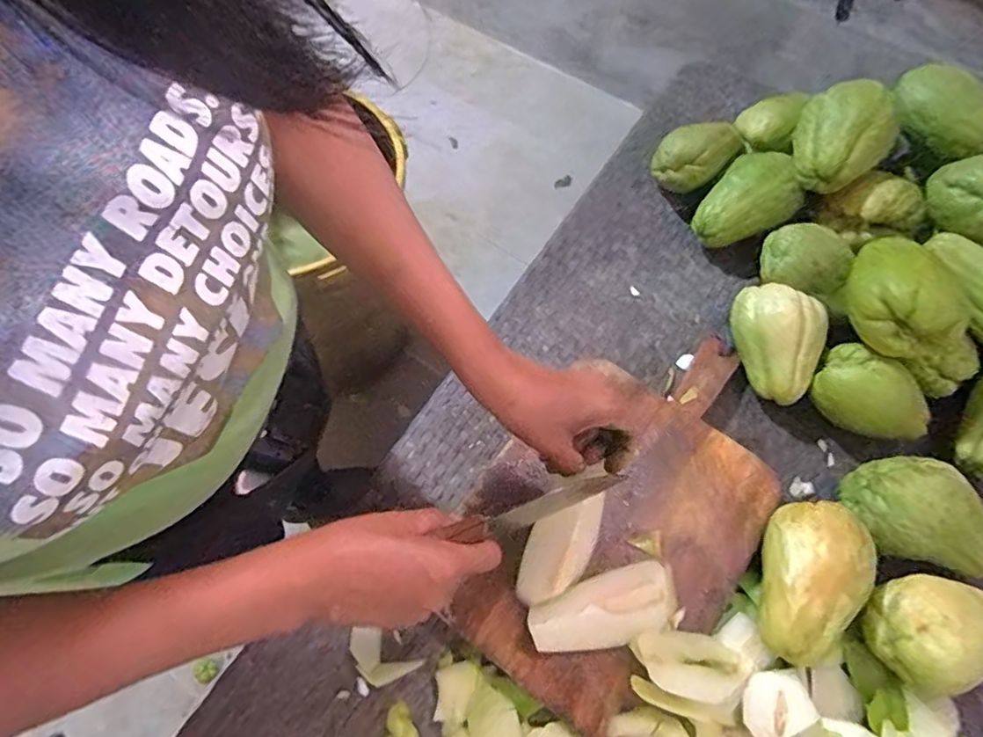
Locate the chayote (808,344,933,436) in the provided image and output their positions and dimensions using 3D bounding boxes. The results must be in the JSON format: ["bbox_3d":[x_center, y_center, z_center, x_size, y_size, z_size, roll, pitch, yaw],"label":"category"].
[{"bbox_3d":[0.372,0.027,0.551,0.111,0.065,0.057,39,67,15],"label":"chayote"}]

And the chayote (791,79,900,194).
[{"bbox_3d":[0.373,-0.251,0.609,0.107,0.064,0.096,-39,72,-20],"label":"chayote"}]

